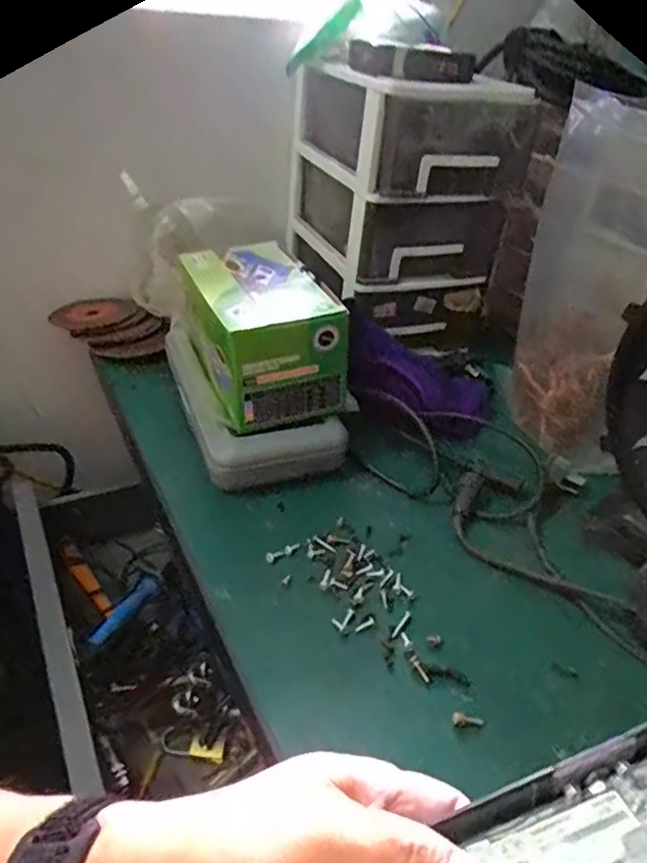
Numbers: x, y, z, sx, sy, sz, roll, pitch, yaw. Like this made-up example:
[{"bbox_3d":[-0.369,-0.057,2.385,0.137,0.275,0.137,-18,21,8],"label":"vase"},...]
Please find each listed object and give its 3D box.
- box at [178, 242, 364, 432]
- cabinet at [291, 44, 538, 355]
[{"bbox_3d":[-0.054,-0.093,0.563,0.109,0.096,0.161,-10,39,-22],"label":"box"},{"bbox_3d":[0.080,-0.268,0.704,0.202,0.261,0.212,-3,37,-13],"label":"cabinet"}]

